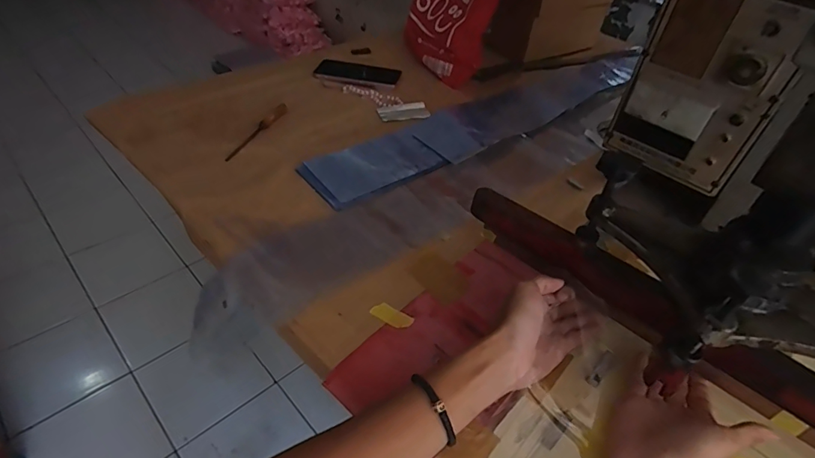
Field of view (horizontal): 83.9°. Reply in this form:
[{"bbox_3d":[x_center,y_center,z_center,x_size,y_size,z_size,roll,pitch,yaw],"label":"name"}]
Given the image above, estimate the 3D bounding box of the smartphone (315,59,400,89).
[{"bbox_3d":[-0.098,-0.303,0.887,0.157,0.007,0.086,11,42,5],"label":"smartphone"}]

